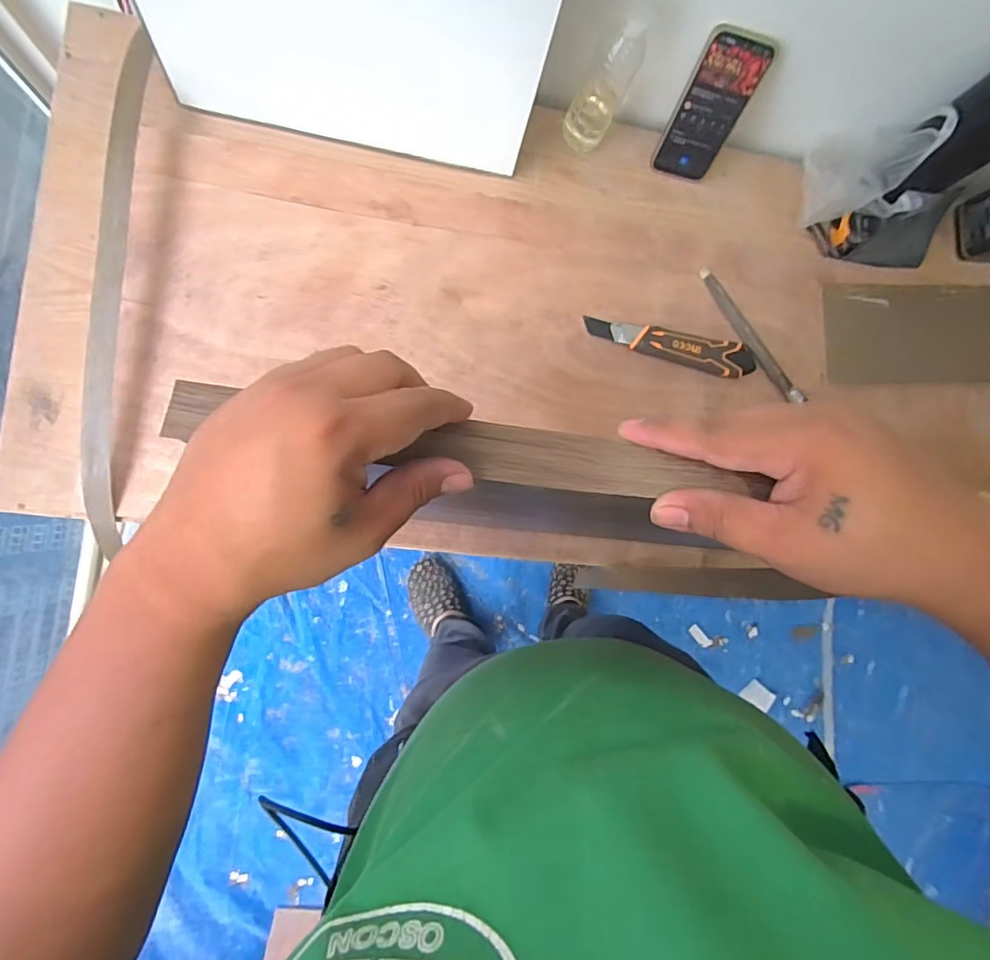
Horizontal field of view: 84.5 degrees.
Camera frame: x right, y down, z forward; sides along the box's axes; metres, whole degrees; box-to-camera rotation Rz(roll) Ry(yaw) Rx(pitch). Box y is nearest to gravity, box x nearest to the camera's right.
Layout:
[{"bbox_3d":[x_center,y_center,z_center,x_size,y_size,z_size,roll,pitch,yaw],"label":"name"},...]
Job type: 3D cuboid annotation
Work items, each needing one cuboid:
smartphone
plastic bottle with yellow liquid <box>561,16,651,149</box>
[{"bbox_3d":[0.270,-0.462,0.680,0.088,0.169,0.014,10,60,-6],"label":"smartphone"},{"bbox_3d":[0.132,-0.470,0.652,0.054,0.180,0.052,1,87,-9],"label":"plastic bottle with yellow liquid"}]

